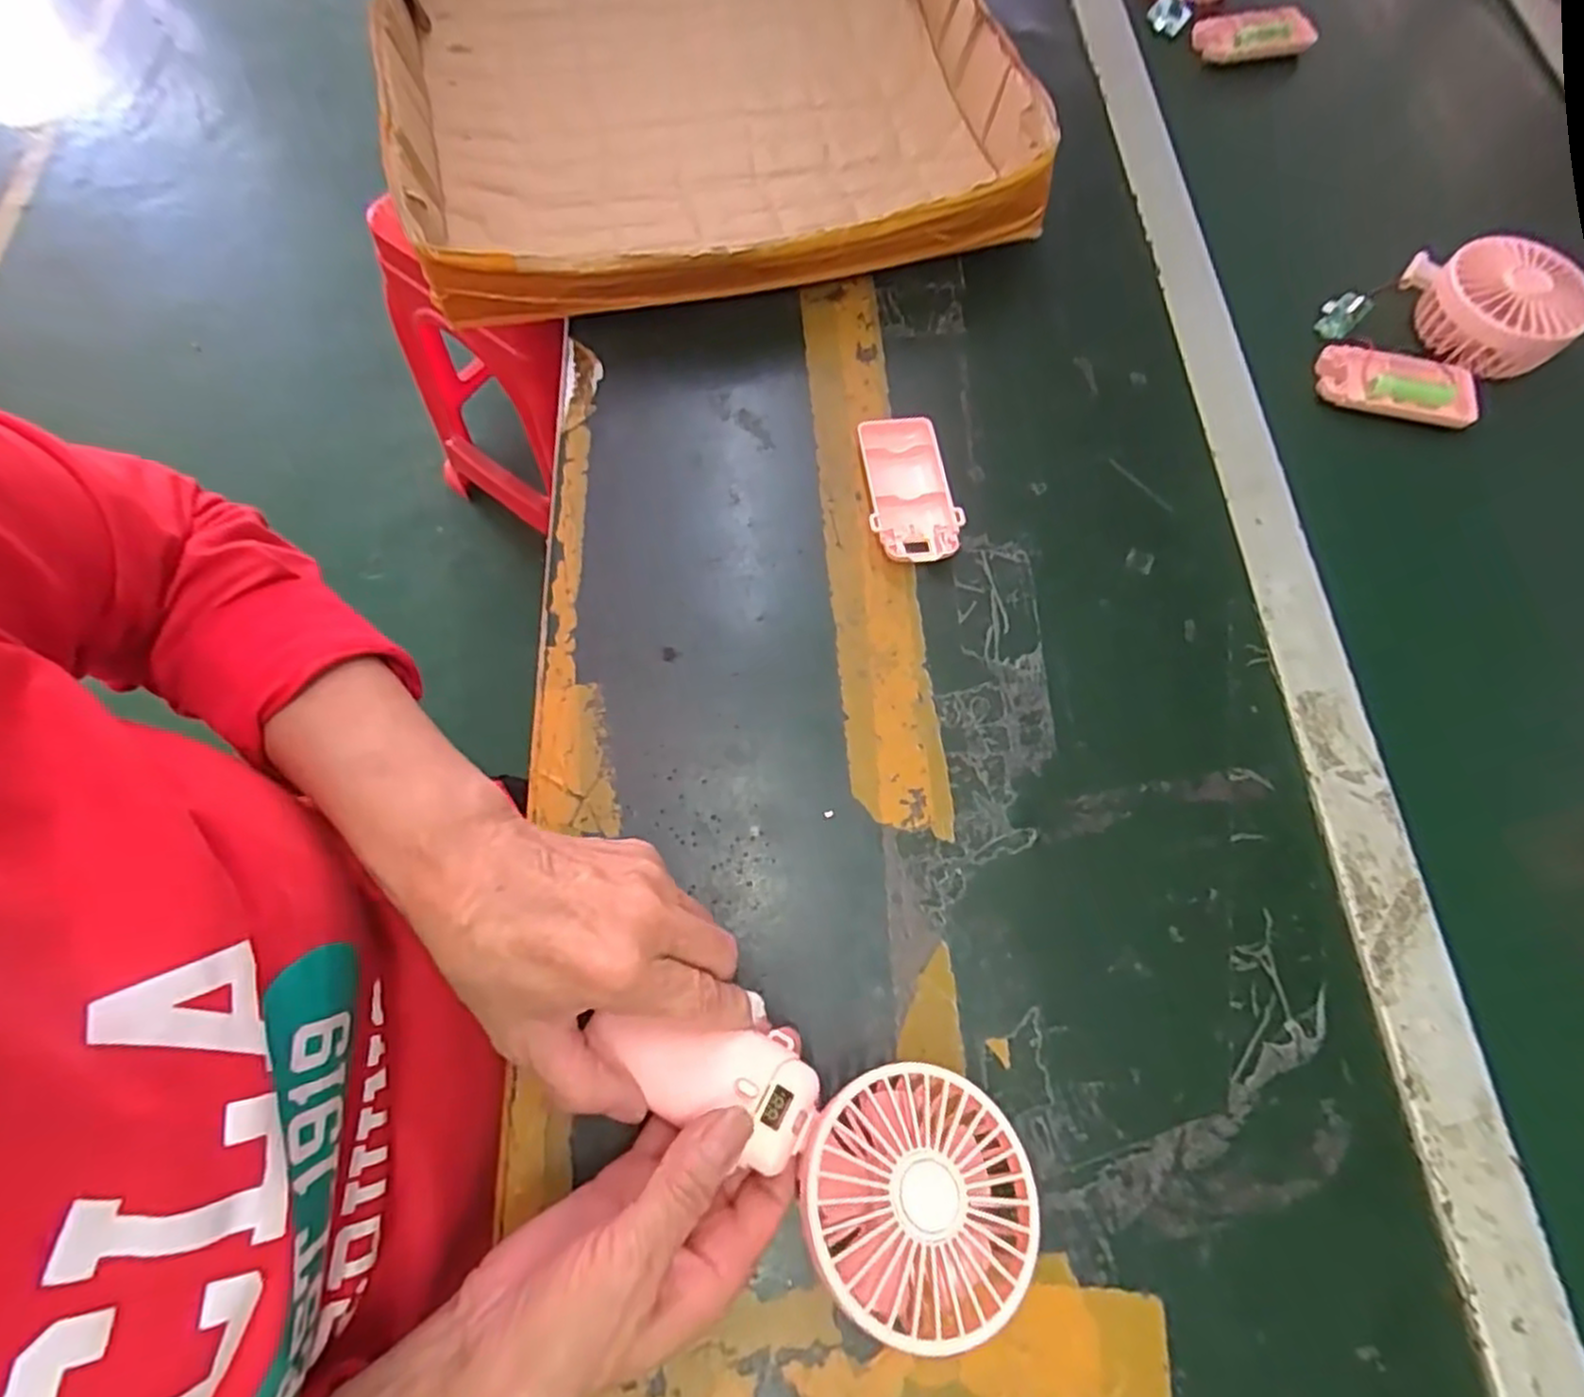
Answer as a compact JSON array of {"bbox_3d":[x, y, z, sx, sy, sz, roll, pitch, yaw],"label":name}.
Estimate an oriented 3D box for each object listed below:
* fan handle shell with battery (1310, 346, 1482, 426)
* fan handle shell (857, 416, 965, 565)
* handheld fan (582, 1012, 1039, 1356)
[{"bbox_3d":[0.381,-0.199,0.469,0.094,0.011,0.044,16,69,4],"label":"fan handle shell with battery"},{"bbox_3d":[0.068,-0.121,0.433,0.049,0.016,0.093,-4,69,-4],"label":"fan handle shell"},{"bbox_3d":[0.008,0.166,0.284,0.173,0.027,0.080,25,70,10],"label":"handheld fan"}]

